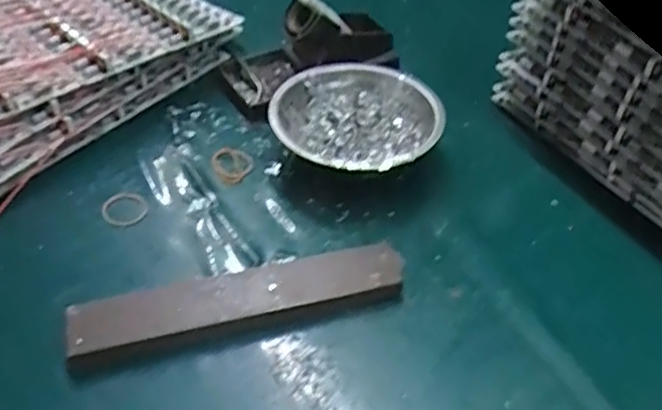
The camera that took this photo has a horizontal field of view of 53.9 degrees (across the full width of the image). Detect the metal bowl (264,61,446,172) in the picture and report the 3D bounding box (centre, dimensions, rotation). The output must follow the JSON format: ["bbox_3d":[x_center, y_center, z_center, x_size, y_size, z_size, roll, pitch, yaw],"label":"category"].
[{"bbox_3d":[0.021,-0.058,0.508,0.127,0.050,0.127,0,45,0],"label":"metal bowl"}]

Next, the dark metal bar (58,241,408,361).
[{"bbox_3d":[-0.053,0.059,0.404,0.202,0.024,0.036,-12,47,-13],"label":"dark metal bar"}]

